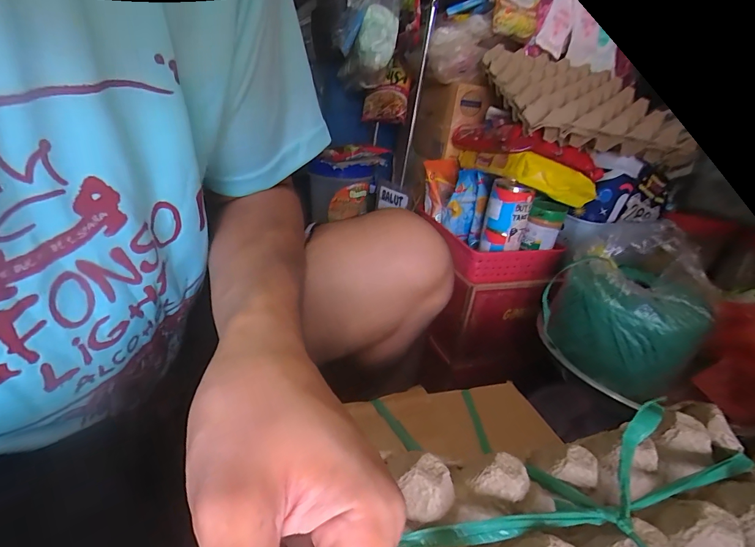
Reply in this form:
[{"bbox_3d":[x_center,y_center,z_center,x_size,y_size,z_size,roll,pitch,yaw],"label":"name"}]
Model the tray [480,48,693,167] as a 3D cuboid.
[{"bbox_3d":[0.351,-0.302,0.663,0.276,0.045,0.294,4,50,-11],"label":"tray"}]

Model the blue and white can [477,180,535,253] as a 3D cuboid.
[{"bbox_3d":[0.232,-0.101,0.680,0.070,0.118,0.059,16,28,18],"label":"blue and white can"}]

